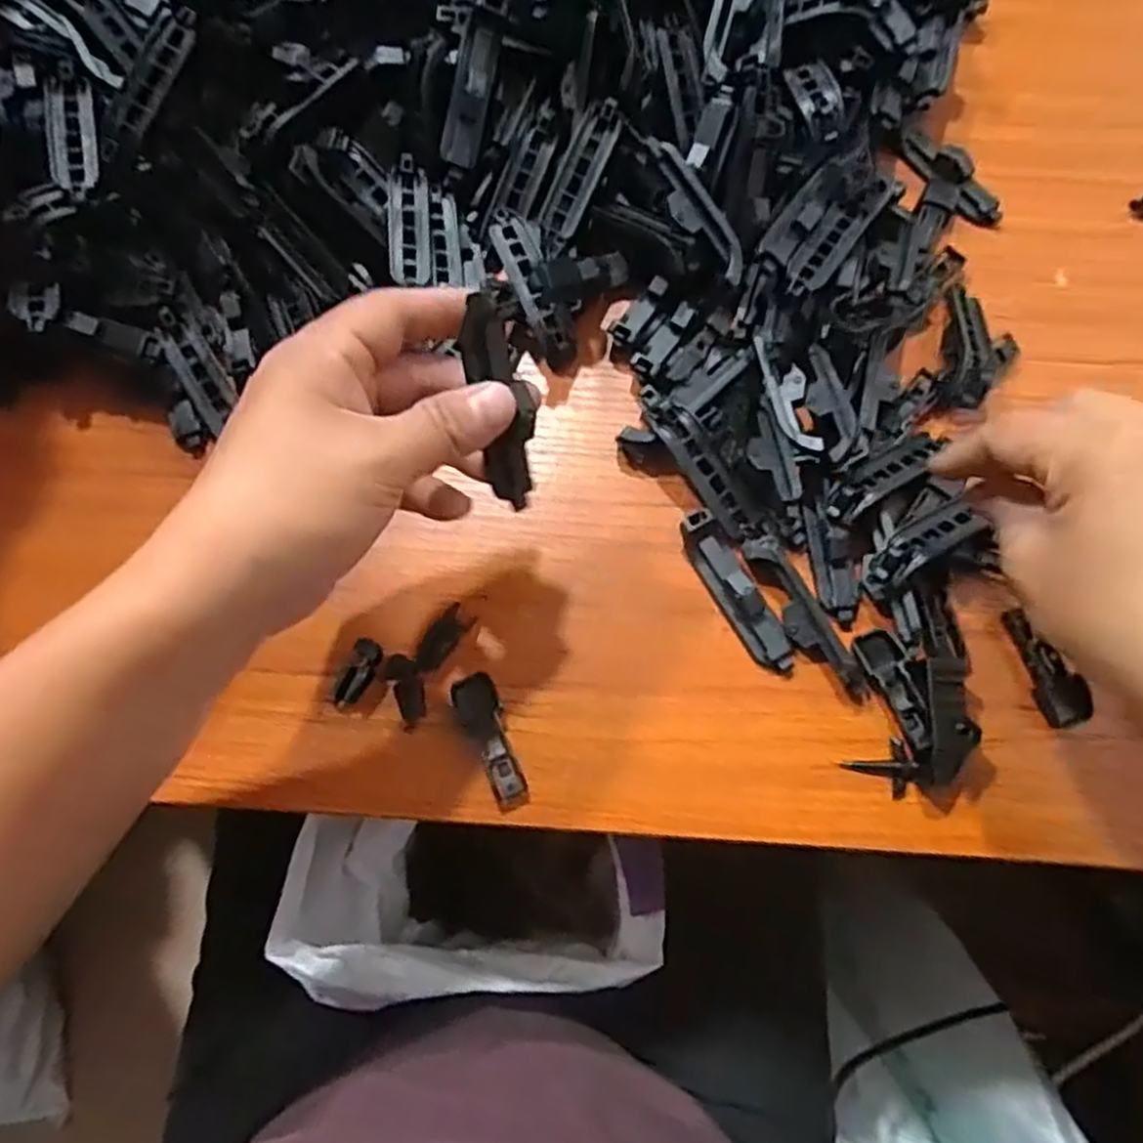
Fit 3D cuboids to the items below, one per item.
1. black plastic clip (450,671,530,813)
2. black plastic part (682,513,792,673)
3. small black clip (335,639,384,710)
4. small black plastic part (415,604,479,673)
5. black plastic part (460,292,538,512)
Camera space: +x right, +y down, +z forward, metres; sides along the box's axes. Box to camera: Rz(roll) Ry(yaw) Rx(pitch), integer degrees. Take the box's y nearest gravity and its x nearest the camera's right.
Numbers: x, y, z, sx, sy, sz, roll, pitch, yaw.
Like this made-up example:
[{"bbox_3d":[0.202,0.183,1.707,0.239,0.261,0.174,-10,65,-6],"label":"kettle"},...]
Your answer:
[{"bbox_3d":[-0.031,0.068,0.309,0.017,0.008,0.055,-25,74,-7],"label":"black plastic clip"},{"bbox_3d":[0.071,0.008,0.324,0.018,0.016,0.074,-28,74,-8],"label":"black plastic part"},{"bbox_3d":[-0.088,0.042,0.314,0.008,0.015,0.028,26,75,8],"label":"small black clip"},{"bbox_3d":[-0.055,0.029,0.323,0.013,0.005,0.031,35,76,11],"label":"small black plastic part"},{"bbox_3d":[-0.022,-0.054,0.252,0.019,0.070,0.015,-9,30,-2],"label":"black plastic part"}]

